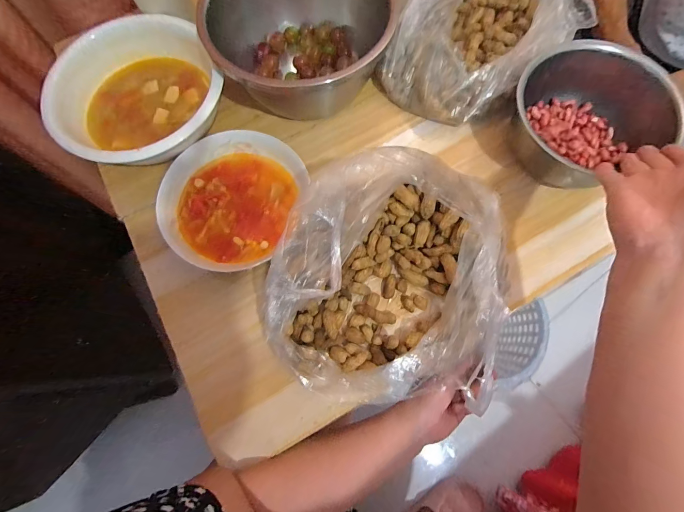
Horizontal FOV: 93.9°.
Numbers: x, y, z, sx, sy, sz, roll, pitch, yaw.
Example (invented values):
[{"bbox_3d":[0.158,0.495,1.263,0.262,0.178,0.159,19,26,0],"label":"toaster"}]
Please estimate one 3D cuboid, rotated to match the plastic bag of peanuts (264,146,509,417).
[{"bbox_3d":[0.053,0.019,0.339,0.240,0.101,0.247,7,73,4],"label":"plastic bag of peanuts"}]

